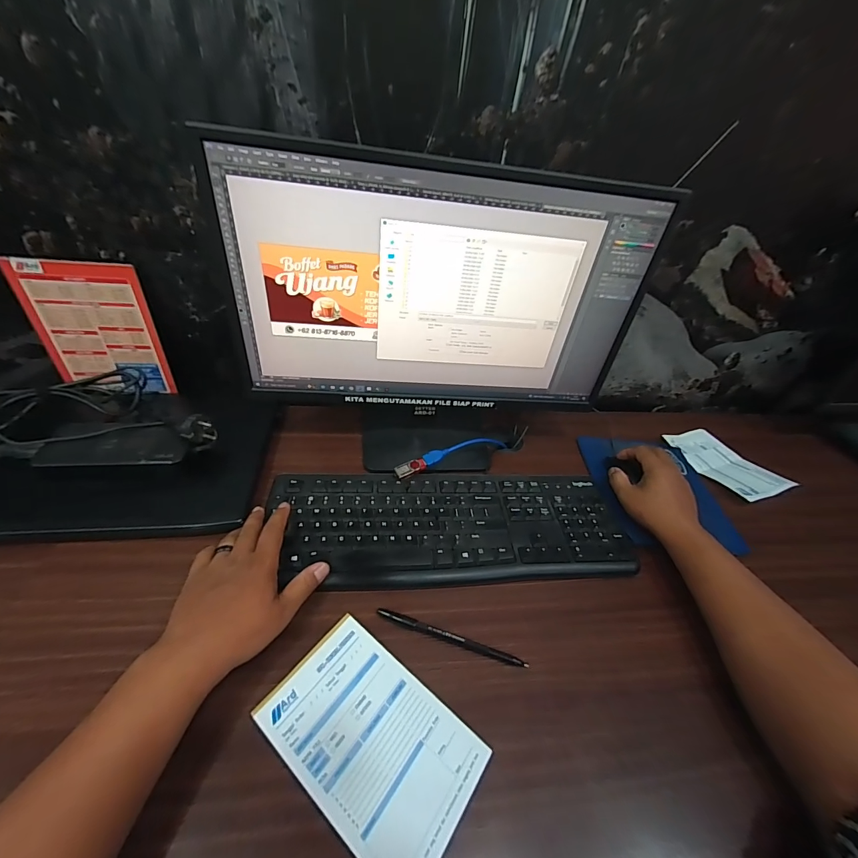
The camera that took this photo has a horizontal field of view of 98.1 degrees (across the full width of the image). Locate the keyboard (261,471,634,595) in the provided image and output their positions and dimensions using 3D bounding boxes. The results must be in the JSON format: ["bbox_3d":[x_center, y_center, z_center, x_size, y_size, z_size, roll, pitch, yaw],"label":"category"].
[{"bbox_3d":[0.028,0.117,0.458,0.423,0.018,0.151,2,40,-7],"label":"keyboard"}]

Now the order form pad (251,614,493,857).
[{"bbox_3d":[-0.048,0.247,0.302,0.168,0.006,0.104,30,44,25],"label":"order form pad"}]

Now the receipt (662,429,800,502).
[{"bbox_3d":[0.484,0.053,0.611,0.098,0.025,0.160,-8,42,-18],"label":"receipt"}]

